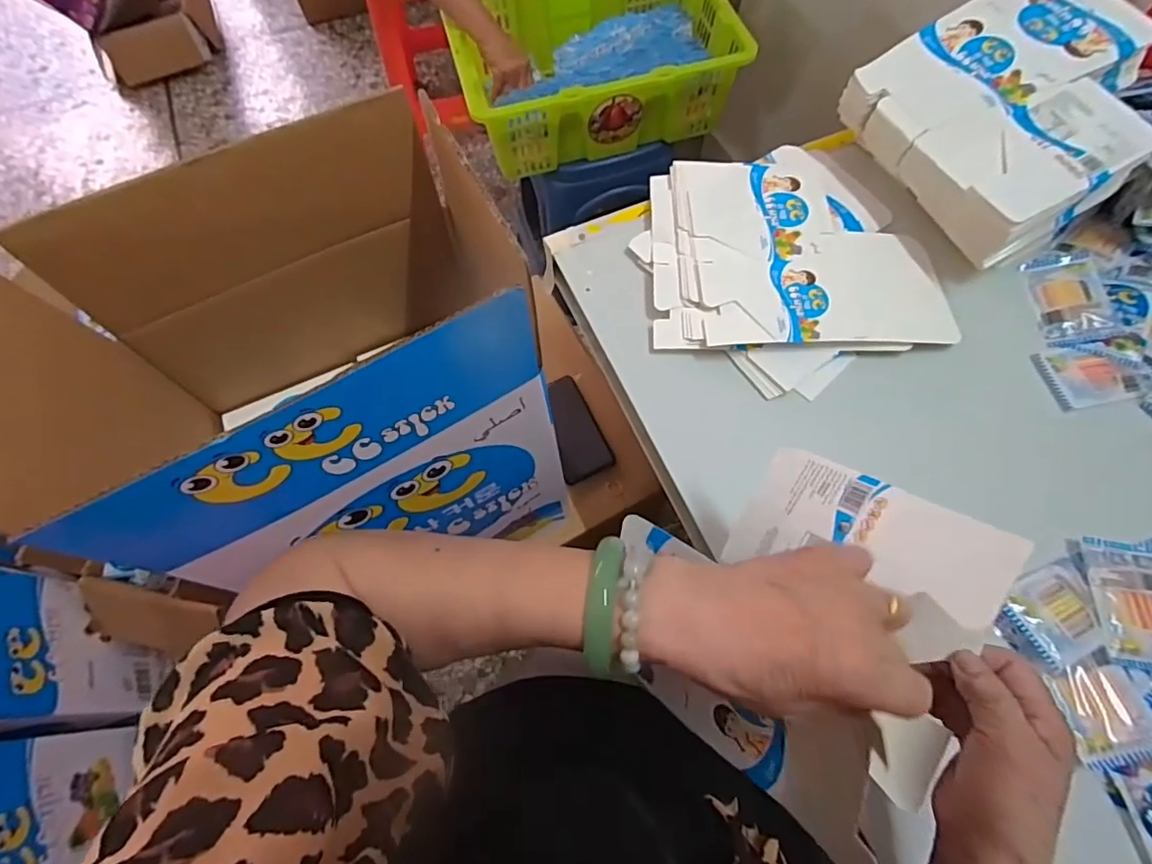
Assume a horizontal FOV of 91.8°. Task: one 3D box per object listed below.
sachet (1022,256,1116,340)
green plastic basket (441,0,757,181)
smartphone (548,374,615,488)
[{"bbox_3d":[0.509,-0.142,0.578,0.064,0.011,0.105,-5,68,15],"label":"sachet"},{"bbox_3d":[0.022,-0.671,1.021,0.466,0.159,0.355,-15,67,-4],"label":"green plastic basket"},{"bbox_3d":[-0.007,-0.008,0.809,0.072,0.008,0.155,-23,68,-7],"label":"smartphone"}]

